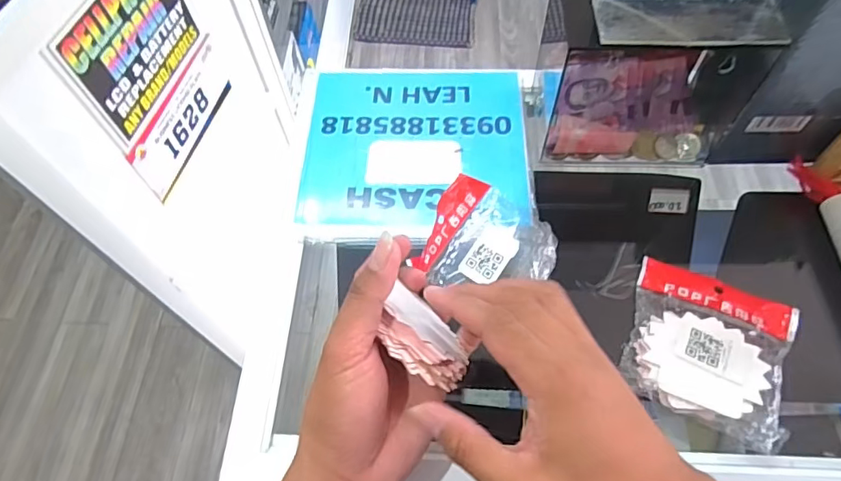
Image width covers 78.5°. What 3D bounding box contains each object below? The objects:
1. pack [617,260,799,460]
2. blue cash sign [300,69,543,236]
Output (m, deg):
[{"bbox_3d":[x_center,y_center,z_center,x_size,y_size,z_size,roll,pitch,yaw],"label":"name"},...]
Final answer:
[{"bbox_3d":[0.213,0.076,0.380,0.109,0.019,0.116,22,64,14],"label":"pack"},{"bbox_3d":[-0.002,-0.090,0.493,0.213,0.009,0.194,0,61,2],"label":"blue cash sign"}]

